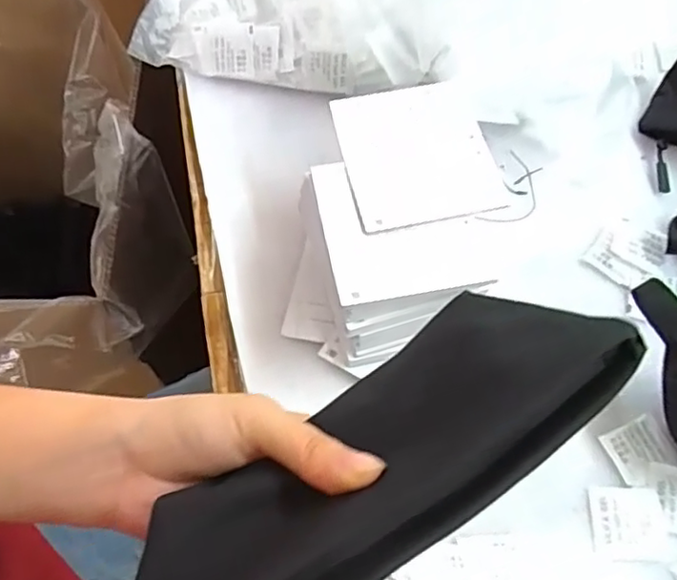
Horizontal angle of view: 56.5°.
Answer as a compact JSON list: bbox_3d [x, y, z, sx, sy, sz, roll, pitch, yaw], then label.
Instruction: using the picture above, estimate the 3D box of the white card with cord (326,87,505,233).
[{"bbox_3d":[0.050,-0.086,0.399,0.094,0.008,0.101,-13,67,-10],"label":"white card with cord"}]

